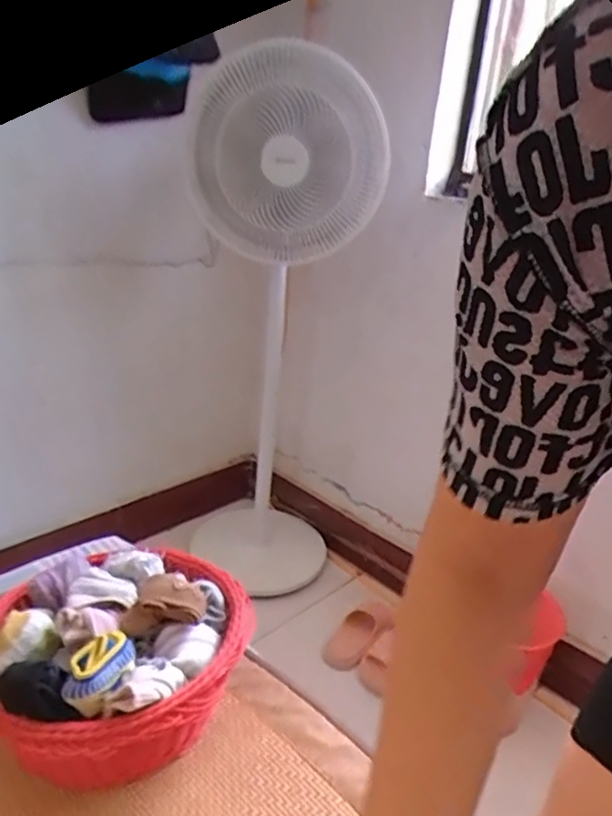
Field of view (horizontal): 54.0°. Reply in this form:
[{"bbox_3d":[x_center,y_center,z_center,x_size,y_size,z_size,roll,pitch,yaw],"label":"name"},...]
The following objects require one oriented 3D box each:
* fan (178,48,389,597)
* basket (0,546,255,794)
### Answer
[{"bbox_3d":[-0.082,-0.093,1.469,0.391,1.264,0.350,-5,25,-20],"label":"fan"},{"bbox_3d":[-0.198,0.257,0.629,0.269,0.144,0.246,3,24,-2],"label":"basket"}]

